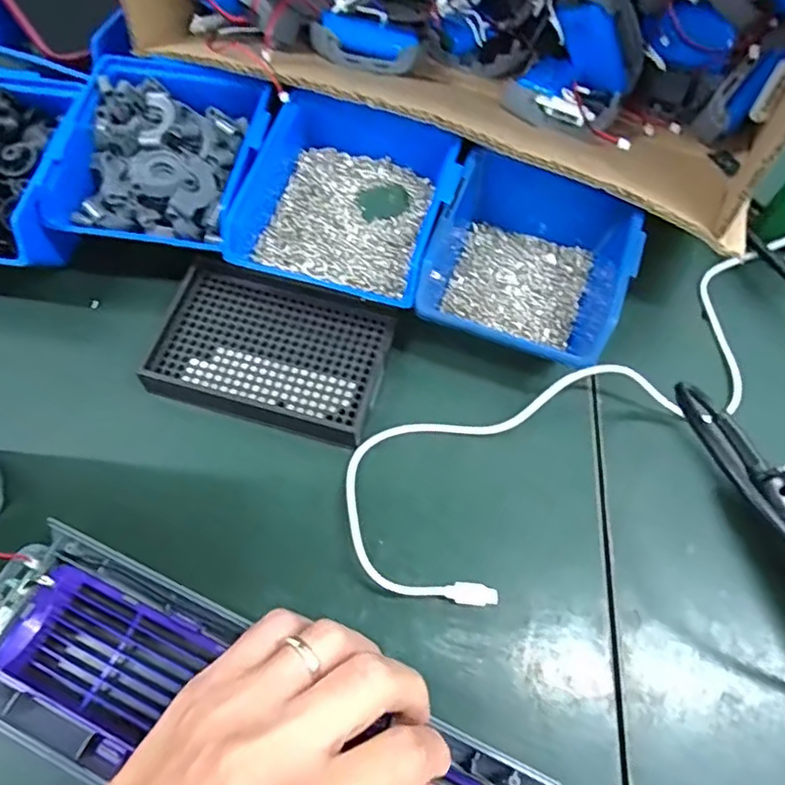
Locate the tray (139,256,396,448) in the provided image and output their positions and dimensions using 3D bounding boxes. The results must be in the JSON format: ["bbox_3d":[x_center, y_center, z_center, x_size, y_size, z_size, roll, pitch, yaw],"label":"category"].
[{"bbox_3d":[-0.072,-0.029,0.374,0.134,0.013,0.096,16,65,5],"label":"tray"}]

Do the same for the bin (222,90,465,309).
[{"bbox_3d":[-0.025,-0.119,0.388,0.115,0.054,0.131,15,65,5],"label":"bin"}]

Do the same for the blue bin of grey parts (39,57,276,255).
[{"bbox_3d":[-0.143,-0.151,0.398,0.120,0.051,0.131,8,65,2],"label":"blue bin of grey parts"}]

